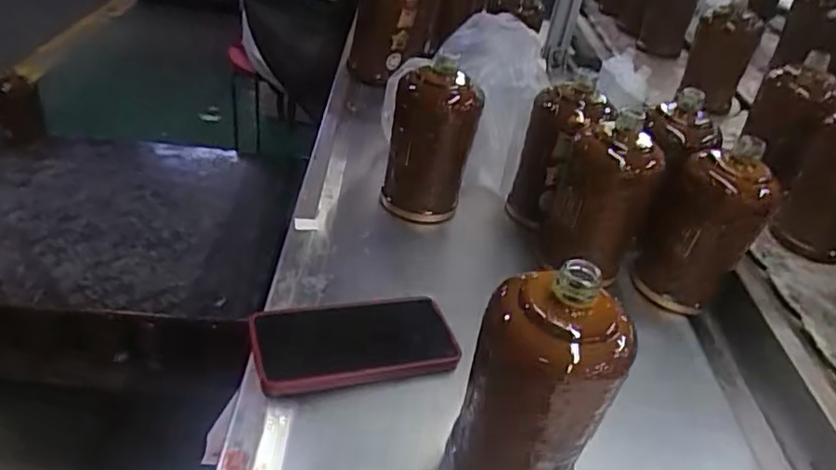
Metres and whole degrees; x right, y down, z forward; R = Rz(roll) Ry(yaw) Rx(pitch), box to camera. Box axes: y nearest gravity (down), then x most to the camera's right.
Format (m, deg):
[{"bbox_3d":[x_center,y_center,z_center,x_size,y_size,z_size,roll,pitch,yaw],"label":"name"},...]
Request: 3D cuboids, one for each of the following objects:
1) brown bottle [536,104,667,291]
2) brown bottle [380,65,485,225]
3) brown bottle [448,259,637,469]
[{"bbox_3d":[0.188,-0.036,0.653,0.100,0.158,0.093,20,37,18],"label":"brown bottle"},{"bbox_3d":[0.014,-0.100,0.703,0.091,0.155,0.072,9,35,2],"label":"brown bottle"},{"bbox_3d":[0.077,0.098,0.411,0.088,0.165,0.073,17,36,14],"label":"brown bottle"}]

